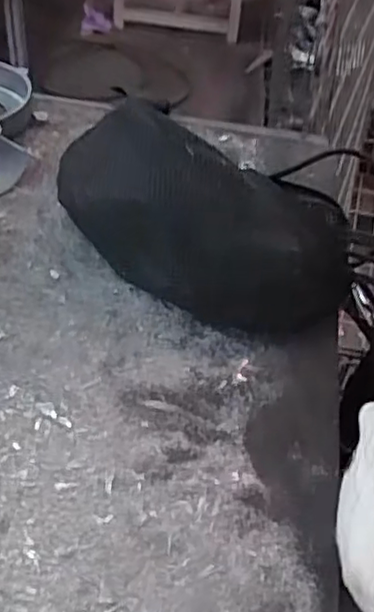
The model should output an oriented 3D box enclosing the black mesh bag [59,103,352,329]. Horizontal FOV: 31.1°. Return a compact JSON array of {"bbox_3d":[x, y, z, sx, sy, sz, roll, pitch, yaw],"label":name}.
[{"bbox_3d":[0.004,-0.078,0.537,0.264,0.080,0.145,31,49,25],"label":"black mesh bag"}]

